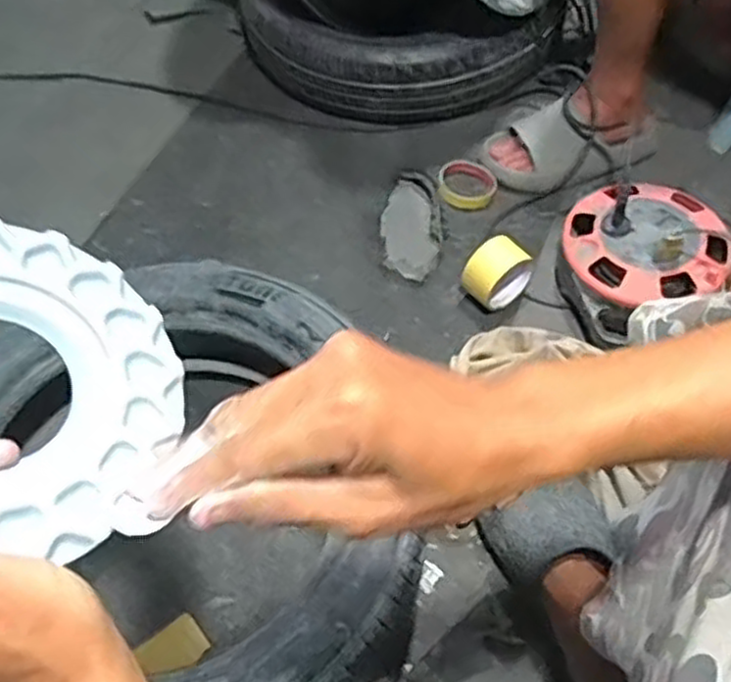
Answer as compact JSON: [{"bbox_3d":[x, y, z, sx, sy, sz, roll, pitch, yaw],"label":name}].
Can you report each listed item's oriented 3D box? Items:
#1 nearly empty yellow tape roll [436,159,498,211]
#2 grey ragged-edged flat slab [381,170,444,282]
[{"bbox_3d":[0.148,-0.233,1.109,0.086,0.019,0.073,30,62,19],"label":"nearly empty yellow tape roll"},{"bbox_3d":[0.066,-0.170,1.087,0.082,0.013,0.204,-3,57,-1],"label":"grey ragged-edged flat slab"}]

